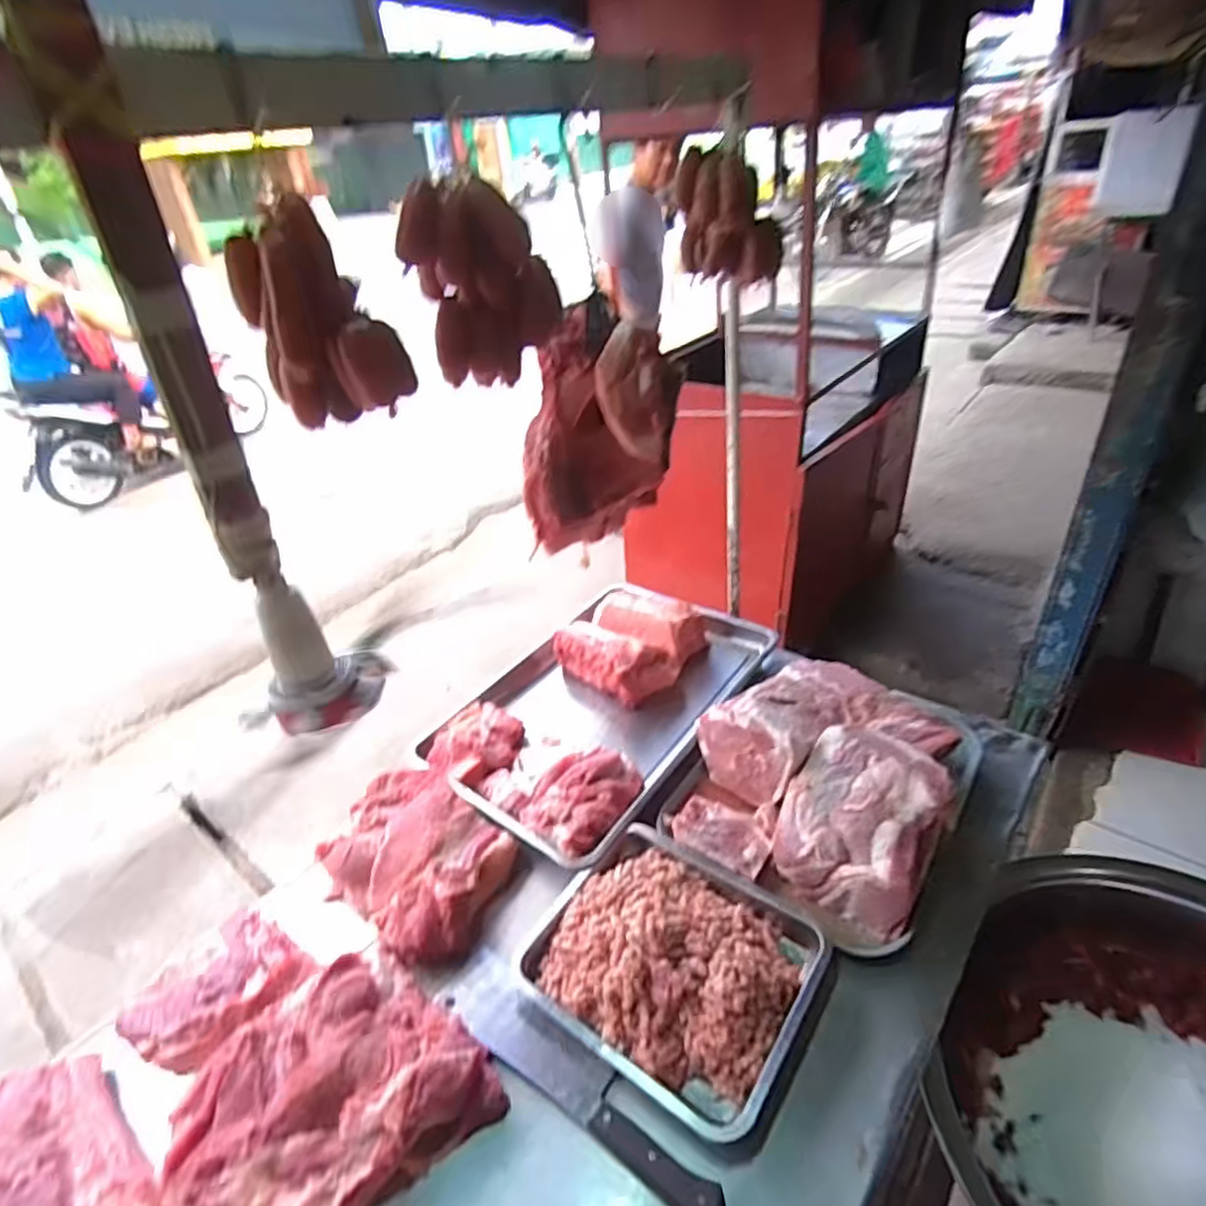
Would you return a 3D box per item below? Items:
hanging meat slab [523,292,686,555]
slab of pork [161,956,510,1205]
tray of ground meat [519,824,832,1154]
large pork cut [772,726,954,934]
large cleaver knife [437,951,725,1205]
[{"bbox_3d":[-0.009,-0.195,0.819,0.187,0.263,0.106,0,34,10],"label":"hanging meat slab"},{"bbox_3d":[-0.283,0.508,0.689,0.293,0.071,0.229,-27,39,-28],"label":"slab of pork"},{"bbox_3d":[0.079,0.398,0.775,0.311,0.062,0.259,18,41,31],"label":"tray of ground meat"},{"bbox_3d":[0.320,0.271,0.838,0.181,0.131,0.189,20,42,34],"label":"large pork cut"},{"bbox_3d":[-0.039,0.495,0.705,0.371,0.020,0.076,24,44,37],"label":"large cleaver knife"}]

